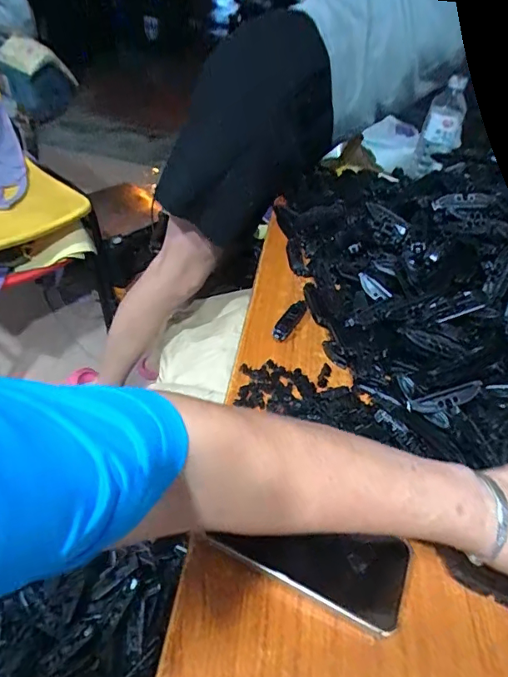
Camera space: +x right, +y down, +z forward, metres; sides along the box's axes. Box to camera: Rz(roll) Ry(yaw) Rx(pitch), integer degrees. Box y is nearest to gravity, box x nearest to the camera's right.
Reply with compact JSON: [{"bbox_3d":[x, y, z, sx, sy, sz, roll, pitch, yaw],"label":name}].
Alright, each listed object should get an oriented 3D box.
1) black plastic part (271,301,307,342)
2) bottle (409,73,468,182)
[{"bbox_3d":[0.046,-0.023,0.611,0.019,0.023,0.072,23,43,14],"label":"black plastic part"},{"bbox_3d":[0.379,-0.422,0.987,0.071,0.193,0.053,27,15,25],"label":"bottle"}]

